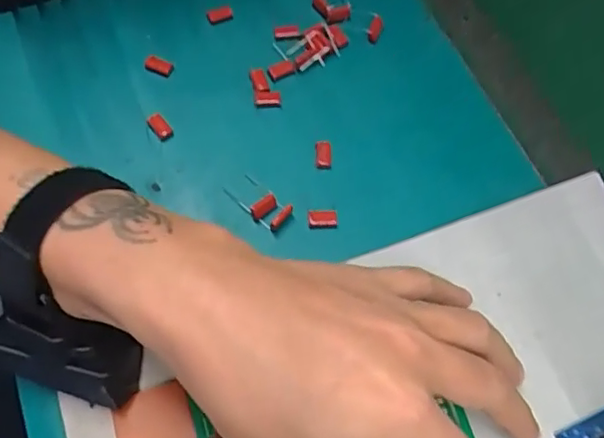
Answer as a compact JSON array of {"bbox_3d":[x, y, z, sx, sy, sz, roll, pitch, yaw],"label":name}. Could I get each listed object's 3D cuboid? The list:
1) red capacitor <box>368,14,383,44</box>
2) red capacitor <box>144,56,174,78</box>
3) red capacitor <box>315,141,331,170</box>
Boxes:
[{"bbox_3d":[0.049,-0.125,0.391,0.008,0.006,0.022,14,64,3],"label":"red capacitor"},{"bbox_3d":[-0.088,-0.094,0.365,0.017,0.008,0.008,26,65,9],"label":"red capacitor"},{"bbox_3d":[0.012,-0.037,0.346,0.009,0.004,0.017,-1,64,-4],"label":"red capacitor"}]

